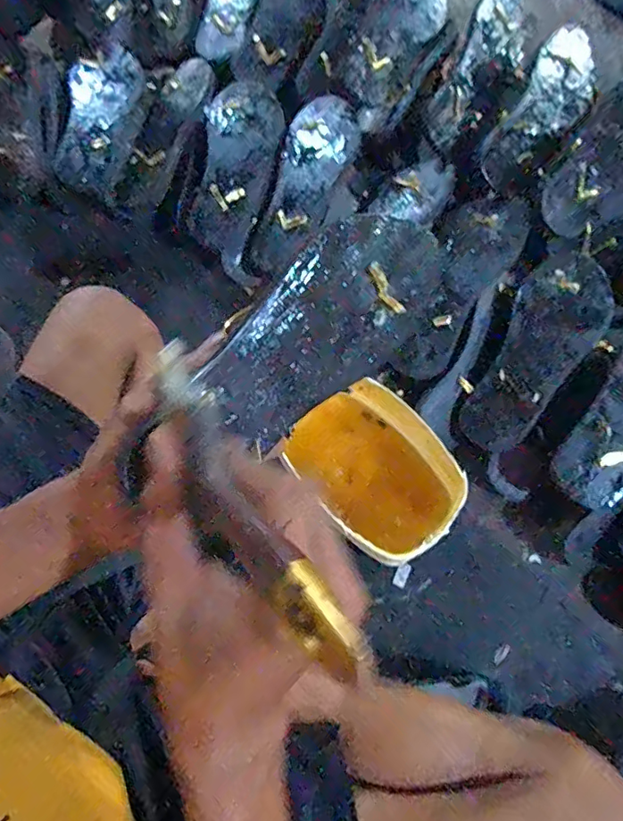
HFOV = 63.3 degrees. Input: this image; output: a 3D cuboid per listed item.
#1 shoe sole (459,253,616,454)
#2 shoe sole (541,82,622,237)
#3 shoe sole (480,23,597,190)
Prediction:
[{"bbox_3d":[0.251,-0.064,0.560,0.087,0.023,0.236,31,90,10],"label":"shoe sole"},{"bbox_3d":[0.349,-0.302,0.585,0.078,0.046,0.228,38,79,11],"label":"shoe sole"},{"bbox_3d":[0.284,-0.363,0.609,0.079,0.040,0.229,31,78,10],"label":"shoe sole"}]

